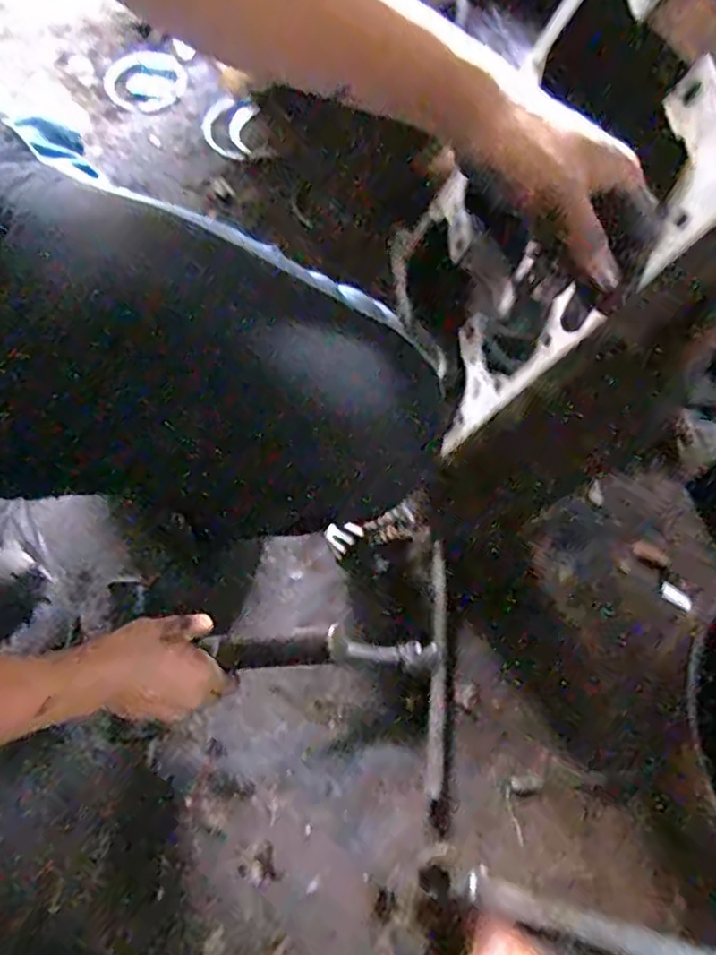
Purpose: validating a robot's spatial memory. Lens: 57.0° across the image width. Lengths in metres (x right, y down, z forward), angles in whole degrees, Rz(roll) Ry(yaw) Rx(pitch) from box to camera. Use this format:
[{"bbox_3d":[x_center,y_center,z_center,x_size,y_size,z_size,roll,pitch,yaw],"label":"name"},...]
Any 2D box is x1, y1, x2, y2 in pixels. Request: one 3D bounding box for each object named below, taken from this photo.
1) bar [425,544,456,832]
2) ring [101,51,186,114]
[{"bbox_3d":[0.082,0.199,0.642,0.025,0.019,0.264,3,67,4],"label":"bar"},{"bbox_3d":[-0.349,-0.650,1.084,0.148,0.019,0.118,39,74,17],"label":"ring"}]

